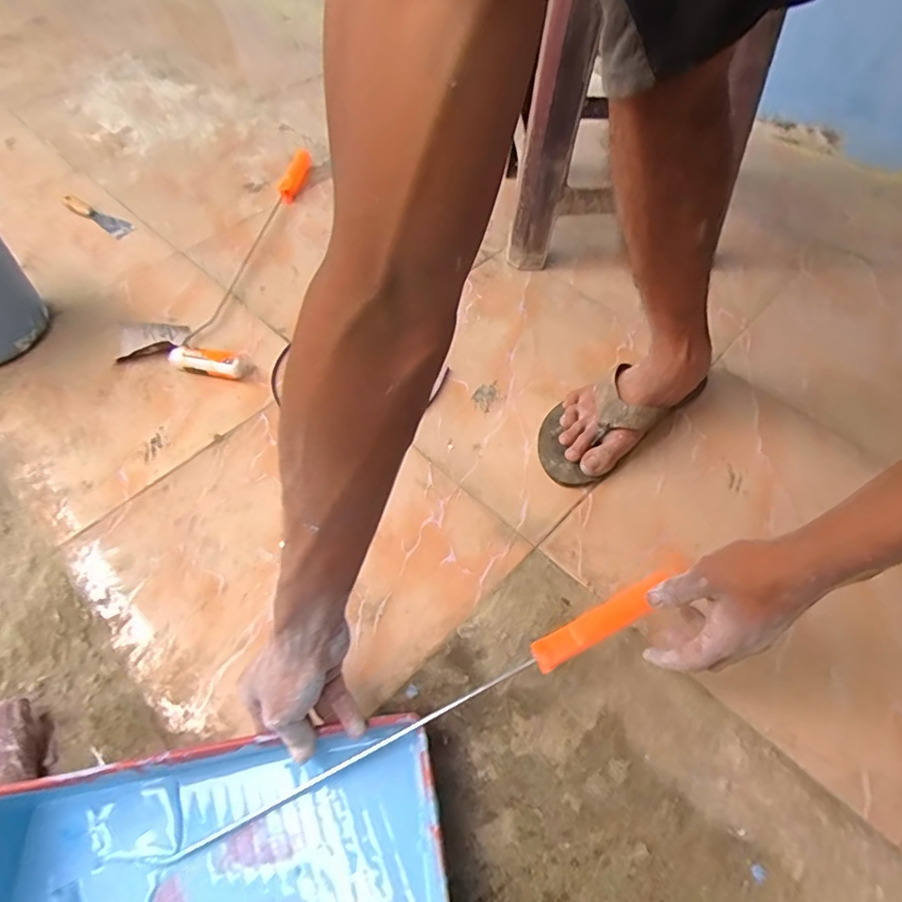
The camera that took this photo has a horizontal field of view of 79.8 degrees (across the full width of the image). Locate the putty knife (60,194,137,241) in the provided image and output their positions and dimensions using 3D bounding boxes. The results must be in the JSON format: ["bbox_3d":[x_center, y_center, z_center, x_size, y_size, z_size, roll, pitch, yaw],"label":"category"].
[{"bbox_3d":[-0.672,-0.449,1.022,0.189,0.020,0.044,30,62,19],"label":"putty knife"}]

